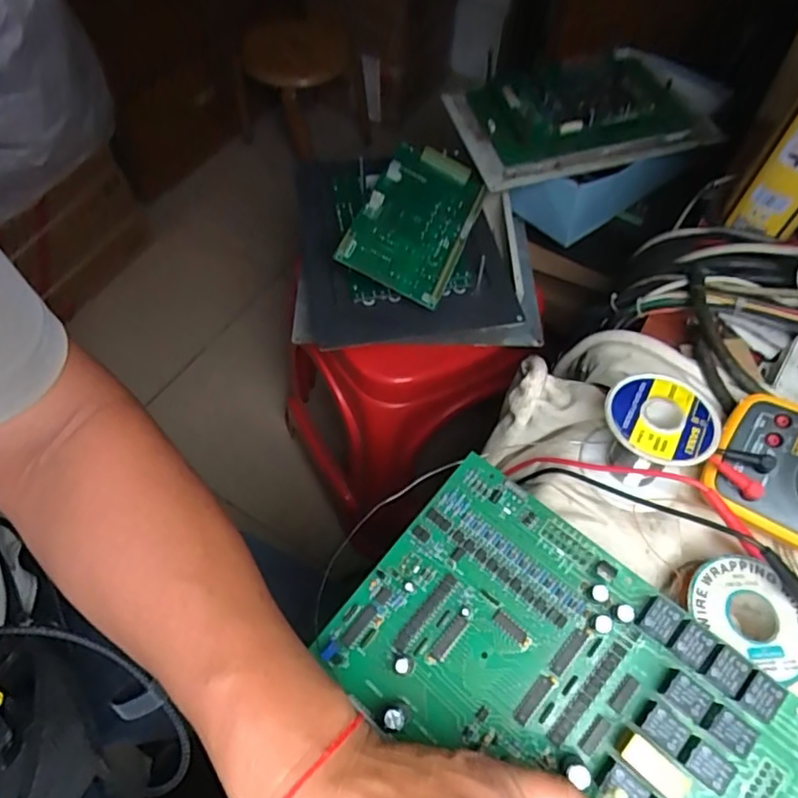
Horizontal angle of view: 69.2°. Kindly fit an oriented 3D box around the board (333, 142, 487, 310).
[{"bbox_3d":[0.020,-0.202,0.648,0.117,0.019,0.200,24,72,-1],"label":"board"}]

